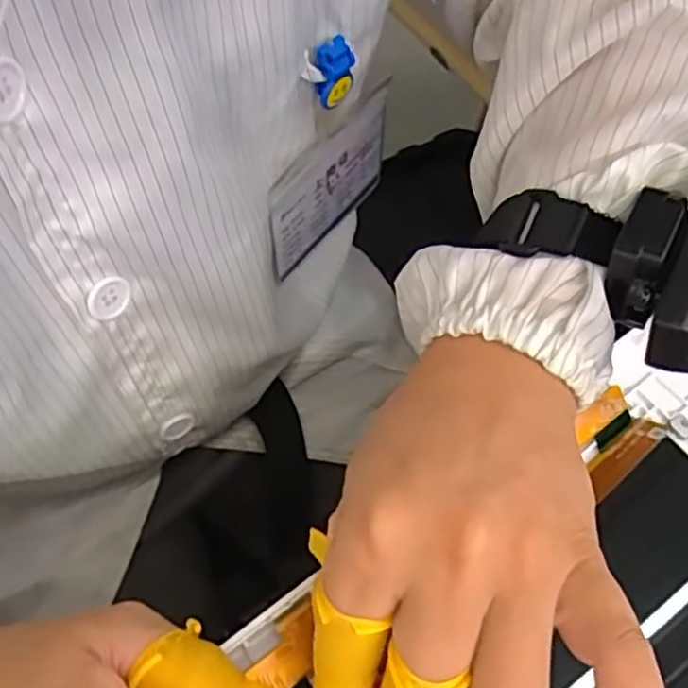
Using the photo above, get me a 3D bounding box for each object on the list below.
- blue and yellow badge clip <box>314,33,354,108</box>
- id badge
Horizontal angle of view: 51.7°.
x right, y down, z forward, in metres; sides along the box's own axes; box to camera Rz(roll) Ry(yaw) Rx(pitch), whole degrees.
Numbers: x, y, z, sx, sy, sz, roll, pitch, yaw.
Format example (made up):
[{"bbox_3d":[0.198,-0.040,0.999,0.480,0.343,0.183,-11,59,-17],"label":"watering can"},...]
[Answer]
[{"bbox_3d":[-0.004,-0.118,0.312,0.012,0.030,0.015,36,61,14],"label":"blue and yellow badge clip"},{"bbox_3d":[-0.007,-0.084,0.372,0.007,0.079,0.099,36,61,14],"label":"id badge"}]

